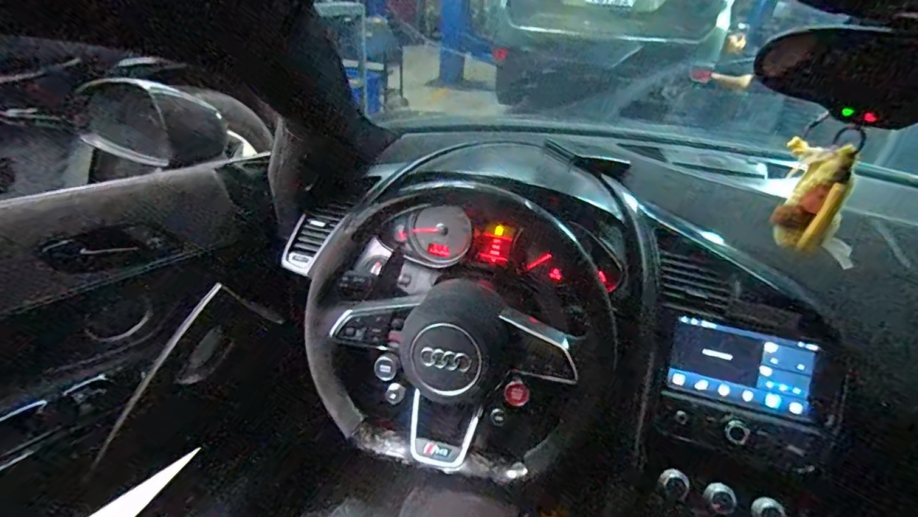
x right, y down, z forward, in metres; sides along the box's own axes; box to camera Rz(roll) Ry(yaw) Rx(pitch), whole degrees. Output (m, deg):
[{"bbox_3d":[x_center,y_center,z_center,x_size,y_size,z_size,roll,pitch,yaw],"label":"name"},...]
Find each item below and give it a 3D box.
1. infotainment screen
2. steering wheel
[{"bbox_3d":[0.405,0.153,0.645,0.212,0.114,0.017,12,-8,14],"label":"infotainment screen"},{"bbox_3d":[-0.011,0.087,0.569,0.337,0.317,0.090,9,3,9],"label":"steering wheel"}]

